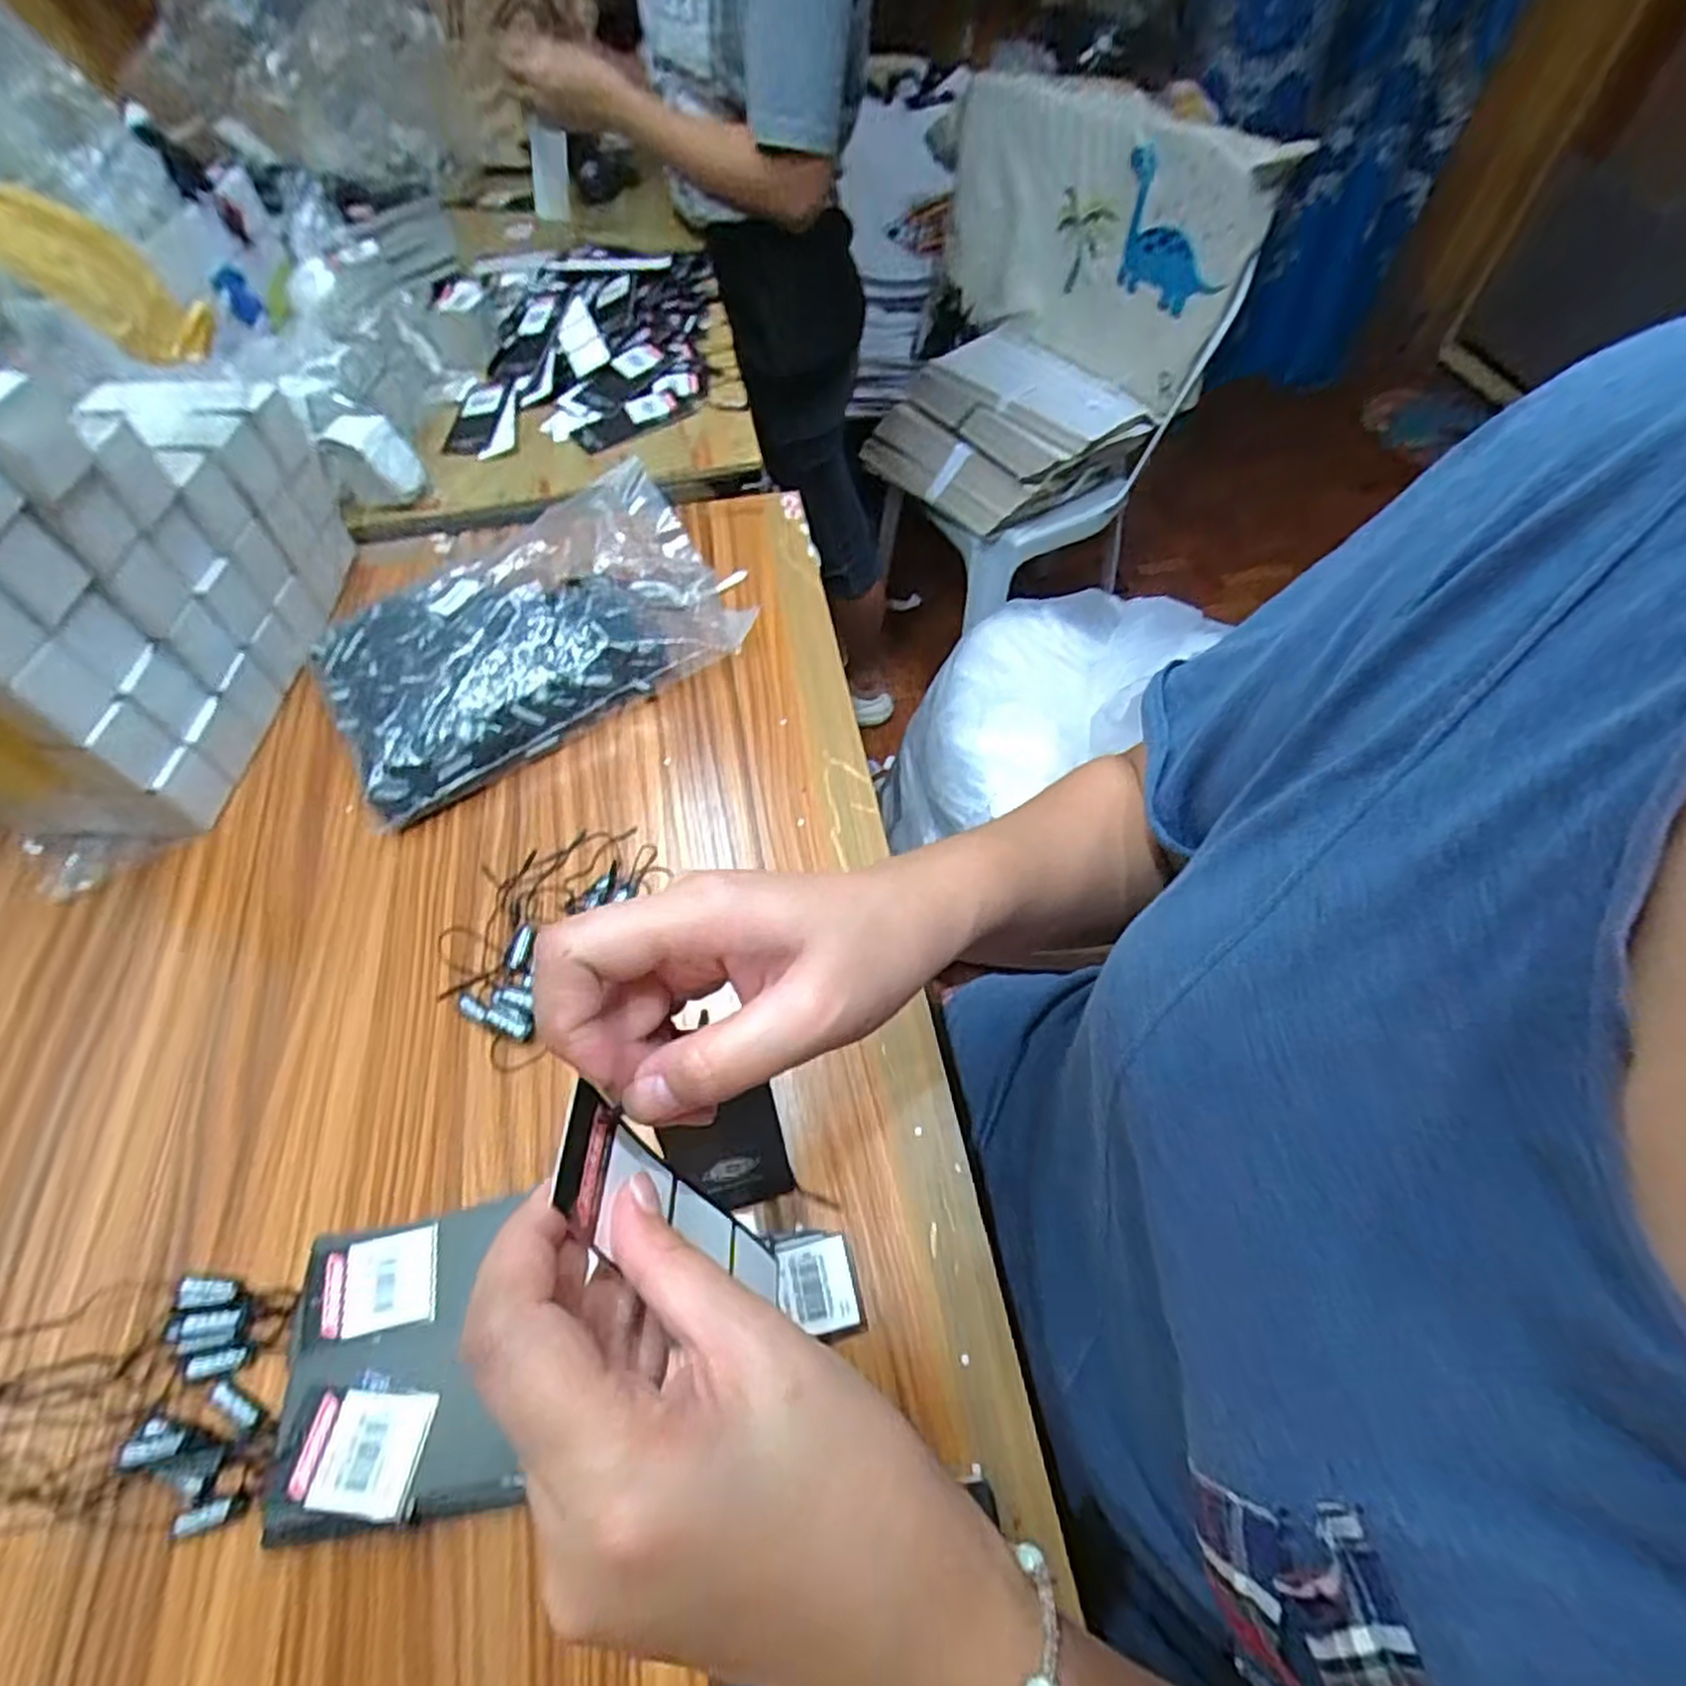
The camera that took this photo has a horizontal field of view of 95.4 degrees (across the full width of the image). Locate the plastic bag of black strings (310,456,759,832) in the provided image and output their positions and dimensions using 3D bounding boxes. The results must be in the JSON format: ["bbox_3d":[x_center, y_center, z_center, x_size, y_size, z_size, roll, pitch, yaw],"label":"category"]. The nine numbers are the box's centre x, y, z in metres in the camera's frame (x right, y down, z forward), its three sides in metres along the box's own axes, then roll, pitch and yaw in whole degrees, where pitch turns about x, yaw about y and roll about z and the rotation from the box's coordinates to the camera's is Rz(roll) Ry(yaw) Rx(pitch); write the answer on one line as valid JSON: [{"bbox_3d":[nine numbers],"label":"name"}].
[{"bbox_3d":[-0.216,-0.158,0.531,0.281,0.065,0.196,-31,62,-18],"label":"plastic bag of black strings"}]

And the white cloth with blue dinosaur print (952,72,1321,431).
[{"bbox_3d":[0.380,-0.942,1.195,0.484,0.323,0.143,38,65,22],"label":"white cloth with blue dinosaur print"}]

